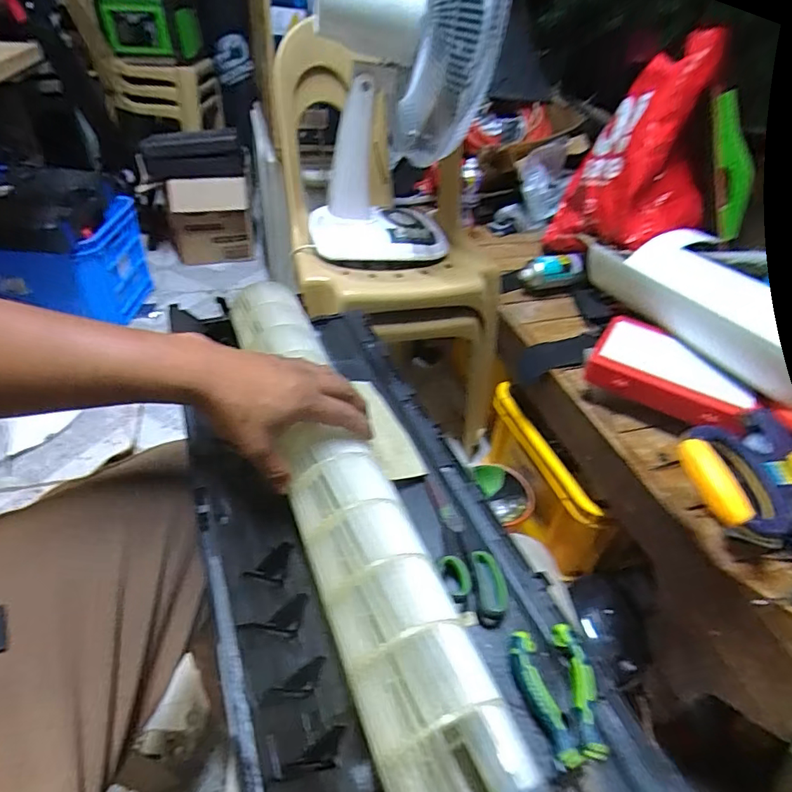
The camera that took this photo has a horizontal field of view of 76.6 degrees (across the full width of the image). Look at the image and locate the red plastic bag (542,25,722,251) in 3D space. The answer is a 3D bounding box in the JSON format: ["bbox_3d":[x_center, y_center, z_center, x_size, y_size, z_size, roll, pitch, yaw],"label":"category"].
[{"bbox_3d":[0.473,-0.446,0.973,0.147,0.383,0.265,-4,41,-11],"label":"red plastic bag"}]

